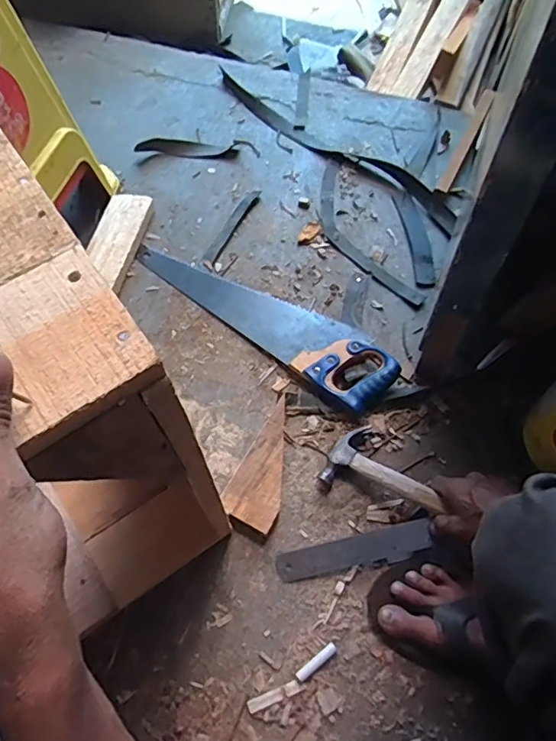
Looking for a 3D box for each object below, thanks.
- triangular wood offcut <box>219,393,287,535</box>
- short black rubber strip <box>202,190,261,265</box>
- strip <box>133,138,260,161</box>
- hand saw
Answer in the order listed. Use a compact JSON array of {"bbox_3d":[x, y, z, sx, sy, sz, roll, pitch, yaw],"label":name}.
[{"bbox_3d":[-0.004,0.126,0.746,0.084,0.040,0.171,28,67,14],"label":"triangular wood offcut"},{"bbox_3d":[-0.082,-0.259,0.948,0.027,0.013,0.180,25,67,13],"label":"short black rubber strip"},{"bbox_3d":[-0.156,-0.437,1.045,0.235,0.013,0.053,4,64,3],"label":"strip"},{"bbox_3d":[-0.032,-0.102,0.851,0.481,0.044,0.112,34,69,16],"label":"hand saw"}]

